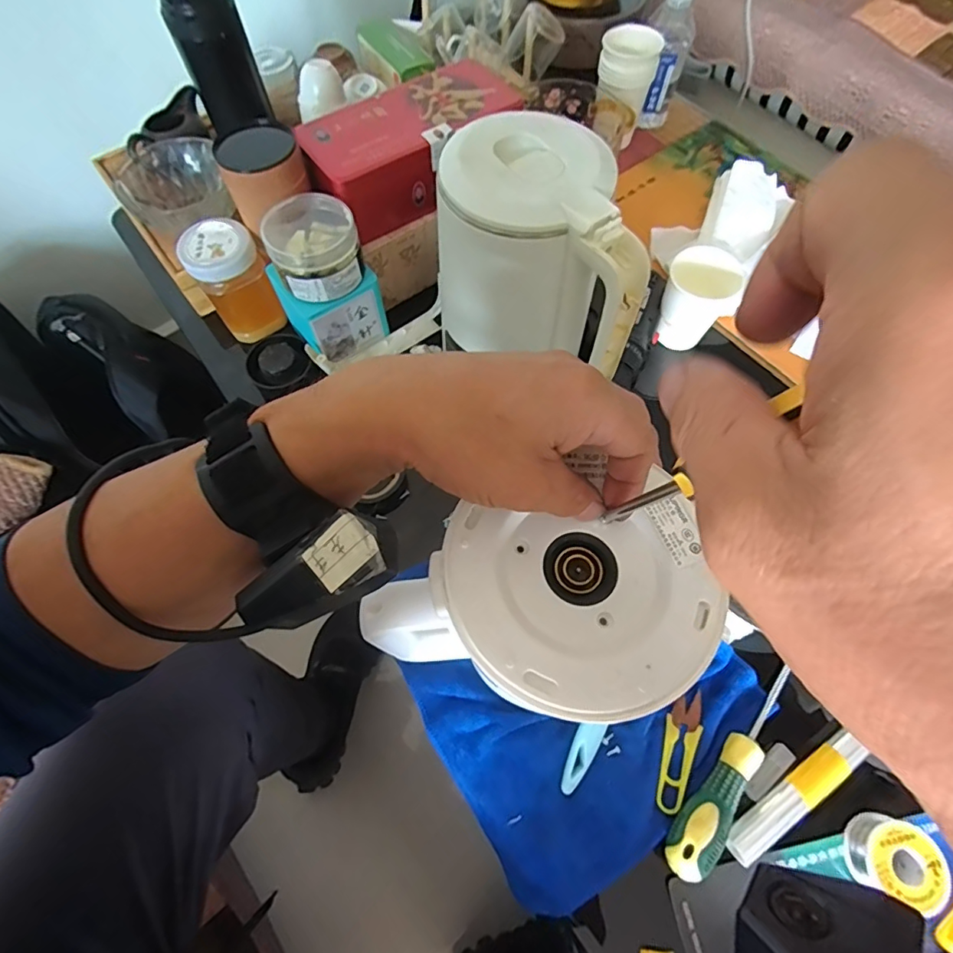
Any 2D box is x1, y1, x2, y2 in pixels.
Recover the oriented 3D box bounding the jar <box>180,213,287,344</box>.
[{"bbox_3d":[-0.262,-0.210,0.550,0.067,0.117,0.062,-27,68,-12],"label":"jar"}]

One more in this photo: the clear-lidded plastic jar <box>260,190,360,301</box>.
[{"bbox_3d":[-0.156,-0.221,0.486,0.081,0.055,0.084,0,66,0],"label":"clear-lidded plastic jar"}]

